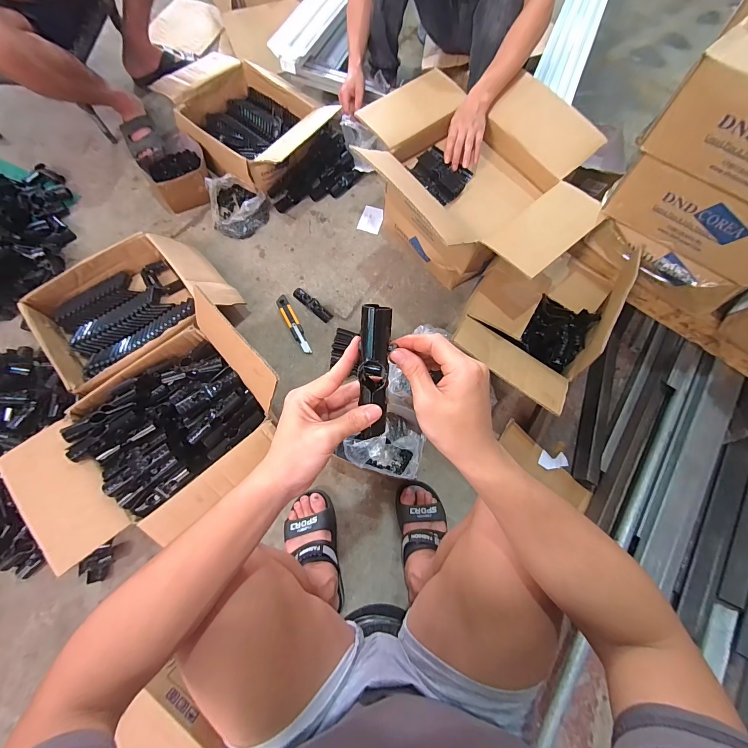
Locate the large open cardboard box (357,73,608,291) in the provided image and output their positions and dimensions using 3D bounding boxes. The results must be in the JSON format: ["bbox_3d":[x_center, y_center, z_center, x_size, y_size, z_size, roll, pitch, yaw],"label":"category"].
[{"bbox_3d":[0.222,-0.442,0.854,0.460,0.300,0.563,-36,77,-13],"label":"large open cardboard box"}]

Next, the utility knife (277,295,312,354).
[{"bbox_3d":[-0.217,-0.135,0.905,0.033,0.017,0.189,-27,75,-10],"label":"utility knife"}]

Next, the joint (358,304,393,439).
[{"bbox_3d":[0.001,-0.003,0.343,0.030,0.033,0.133,-1,106,-2],"label":"joint"}]

